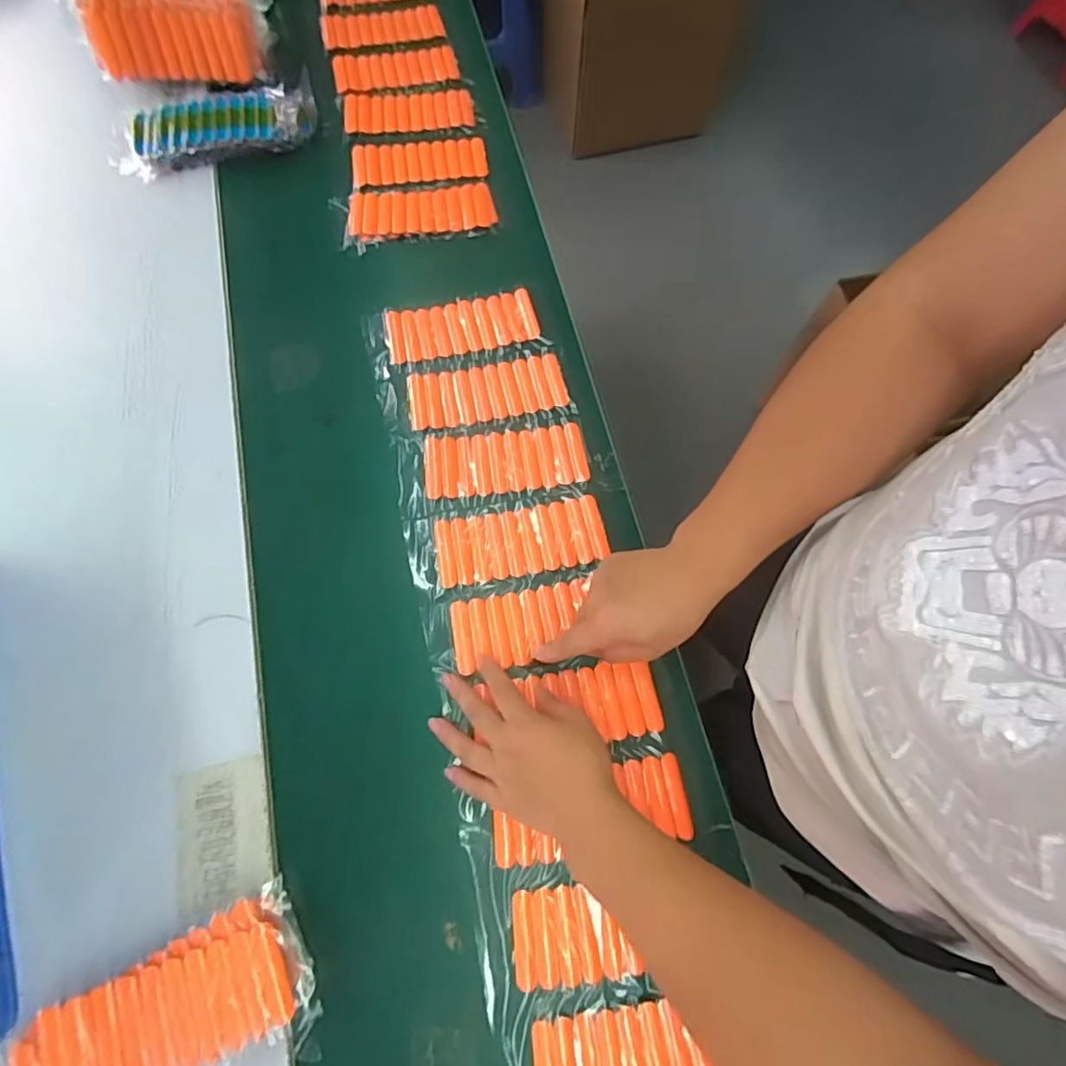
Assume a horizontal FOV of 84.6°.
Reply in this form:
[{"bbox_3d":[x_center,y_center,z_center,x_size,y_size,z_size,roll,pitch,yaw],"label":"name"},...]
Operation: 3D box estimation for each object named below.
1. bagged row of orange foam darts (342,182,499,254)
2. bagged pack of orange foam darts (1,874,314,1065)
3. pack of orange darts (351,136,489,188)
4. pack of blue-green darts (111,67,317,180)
[{"bbox_3d":[-0.124,-0.357,0.656,0.162,0.013,0.079,-11,71,-5],"label":"bagged row of orange foam darts"},{"bbox_3d":[-0.254,0.330,0.391,0.200,0.030,0.084,-27,73,-10],"label":"bagged pack of orange foam darts"},{"bbox_3d":[-0.134,-0.438,0.695,0.156,0.018,0.059,-4,70,-2],"label":"pack of orange darts"},{"bbox_3d":[-0.364,-0.468,0.680,0.226,0.042,0.091,-18,71,-7],"label":"pack of blue-green darts"}]

